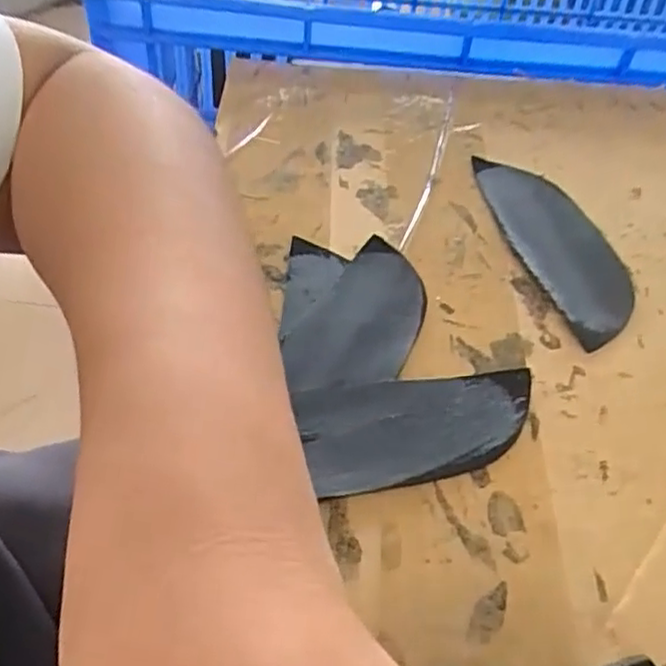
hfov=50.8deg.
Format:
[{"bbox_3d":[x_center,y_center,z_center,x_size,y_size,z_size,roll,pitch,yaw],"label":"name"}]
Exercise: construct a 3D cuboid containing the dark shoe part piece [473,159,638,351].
[{"bbox_3d":[0.112,-0.048,0.353,0.050,0.005,0.139,-10,49,-15],"label":"dark shoe part piece"}]

